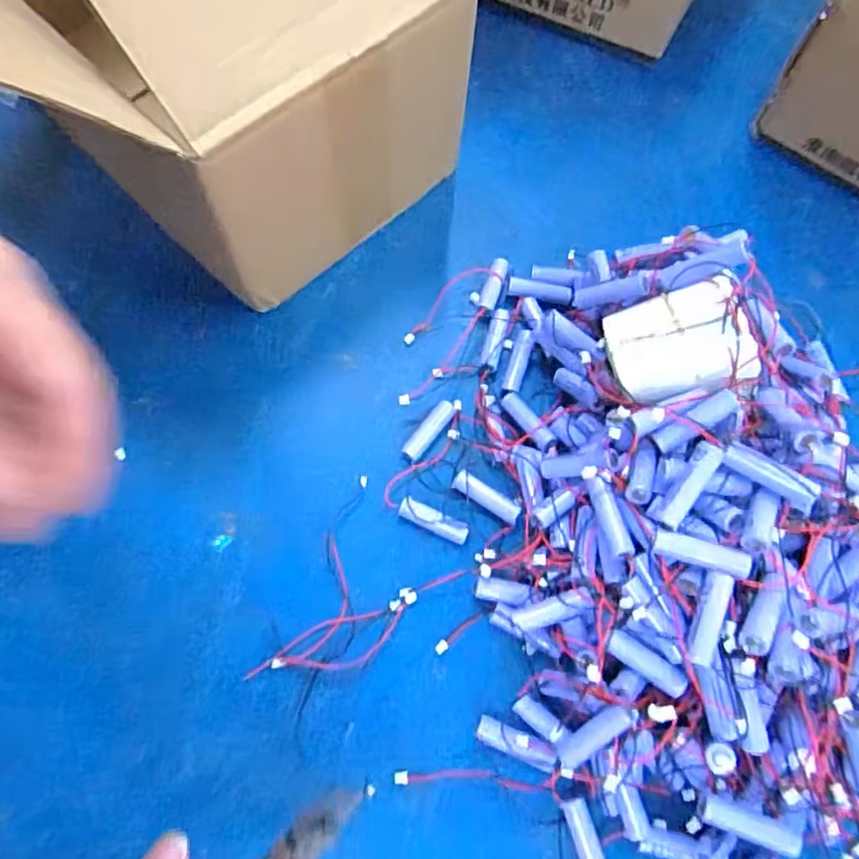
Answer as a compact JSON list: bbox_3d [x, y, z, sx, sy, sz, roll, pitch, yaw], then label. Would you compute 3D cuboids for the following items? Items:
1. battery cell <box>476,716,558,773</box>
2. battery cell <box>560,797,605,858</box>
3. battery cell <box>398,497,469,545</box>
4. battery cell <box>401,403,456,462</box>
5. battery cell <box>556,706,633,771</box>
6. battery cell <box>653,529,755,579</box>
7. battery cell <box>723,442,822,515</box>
[{"bbox_3d":[0.053,0.190,0.376,0.049,0.014,0.015,19,70,12],"label":"battery cell"},{"bbox_3d":[0.091,0.240,0.359,0.015,0.014,0.049,-17,70,-7],"label":"battery cell"},{"bbox_3d":[0.003,0.062,0.424,0.050,0.014,0.014,24,71,8],"label":"battery cell"},{"bbox_3d":[-0.001,0.001,0.448,0.014,0.014,0.052,35,73,12],"label":"battery cell"},{"bbox_3d":[0.090,0.171,0.344,0.016,0.018,0.062,45,119,15],"label":"battery cell"},{"bbox_3d":[0.148,0.068,0.338,0.048,0.013,0.014,15,69,19],"label":"battery cell"},{"bbox_3d":[0.186,0.025,0.339,0.052,0.013,0.014,35,75,10],"label":"battery cell"}]

